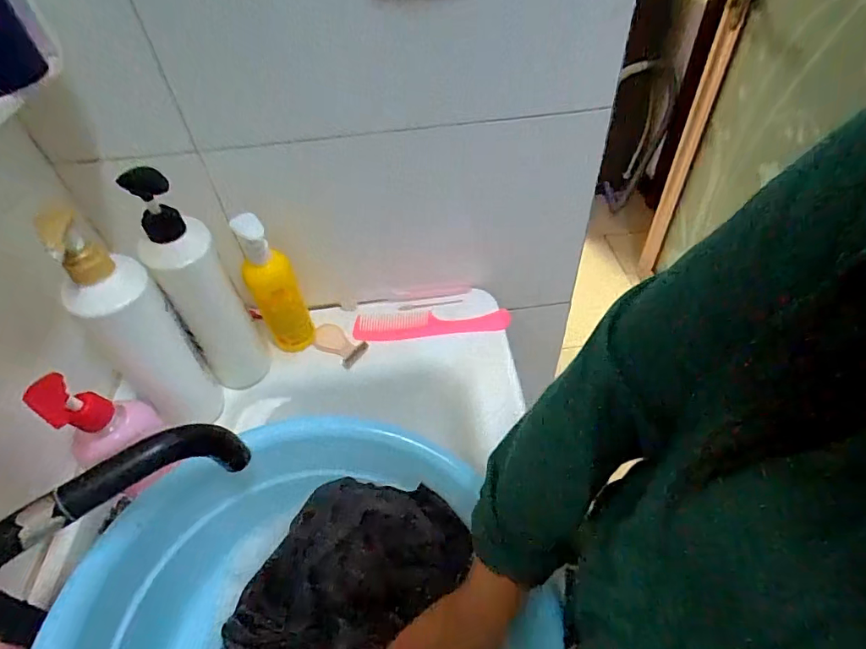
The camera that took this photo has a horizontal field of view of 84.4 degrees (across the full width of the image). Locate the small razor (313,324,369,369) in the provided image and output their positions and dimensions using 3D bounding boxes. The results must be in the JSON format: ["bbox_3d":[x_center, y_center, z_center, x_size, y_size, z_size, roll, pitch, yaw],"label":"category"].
[{"bbox_3d":[-0.127,0.026,0.640,0.080,0.009,0.039,28,54,27],"label":"small razor"}]

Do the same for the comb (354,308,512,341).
[{"bbox_3d":[-0.002,-0.004,0.650,0.207,0.011,0.048,-4,46,3],"label":"comb"}]

